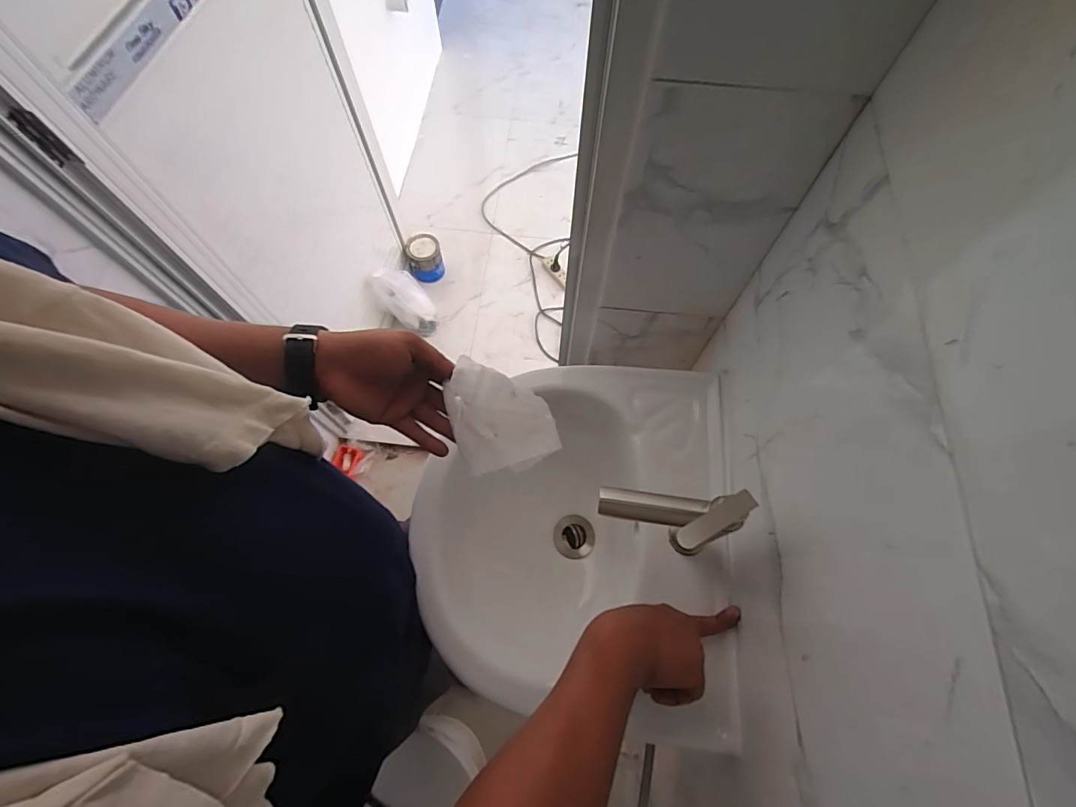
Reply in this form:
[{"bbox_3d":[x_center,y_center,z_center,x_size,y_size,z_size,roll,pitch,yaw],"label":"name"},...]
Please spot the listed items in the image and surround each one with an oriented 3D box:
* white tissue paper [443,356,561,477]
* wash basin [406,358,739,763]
[{"bbox_3d":[-0.034,0.008,0.438,0.091,0.051,0.099,-13,69,-4],"label":"white tissue paper"},{"bbox_3d":[0.056,0.160,0.621,0.317,0.170,0.396,7,69,3],"label":"wash basin"}]

